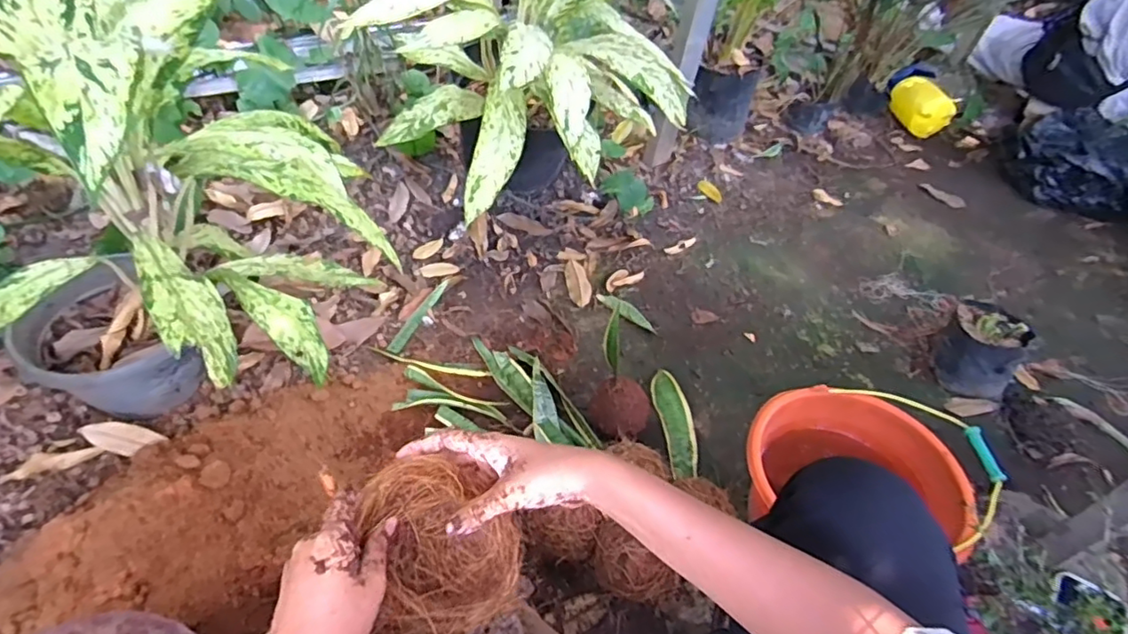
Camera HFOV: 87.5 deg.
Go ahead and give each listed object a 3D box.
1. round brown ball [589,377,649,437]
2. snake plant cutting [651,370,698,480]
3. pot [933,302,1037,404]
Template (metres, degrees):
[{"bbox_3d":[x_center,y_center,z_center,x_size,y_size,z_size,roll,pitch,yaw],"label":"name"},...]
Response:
[{"bbox_3d":[0.097,0.163,0.983,0.089,0.092,0.089,-20,53,-23],"label":"round brown ball"},{"bbox_3d":[0.188,0.181,1.014,0.059,0.044,0.230,0,47,-7],"label":"snake plant cutting"},{"bbox_3d":[0.796,0.055,1.118,0.145,0.128,0.169,37,54,25],"label":"pot"}]

